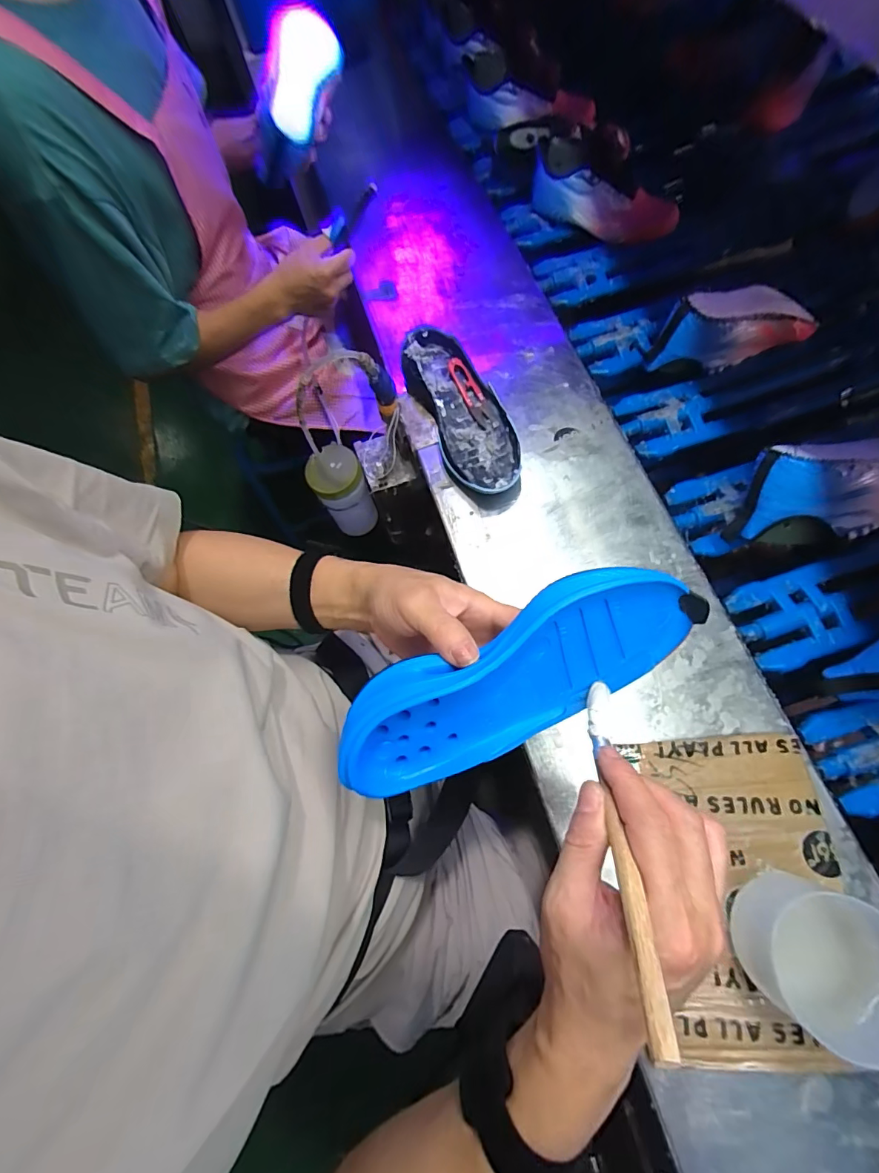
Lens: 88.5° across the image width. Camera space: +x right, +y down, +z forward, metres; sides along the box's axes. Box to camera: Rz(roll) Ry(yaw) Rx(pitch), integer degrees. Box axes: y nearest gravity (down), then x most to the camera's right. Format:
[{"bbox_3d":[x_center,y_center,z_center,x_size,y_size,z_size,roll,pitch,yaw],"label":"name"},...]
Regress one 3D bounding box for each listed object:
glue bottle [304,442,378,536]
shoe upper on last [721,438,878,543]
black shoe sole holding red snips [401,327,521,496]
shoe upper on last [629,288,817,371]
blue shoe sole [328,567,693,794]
[{"bbox_3d":[-0.140,-0.139,0.672,0.074,0.123,0.080,-3,72,8],"label":"glue bottle"},{"bbox_3d":[0.432,-0.107,0.473,0.241,0.101,0.092,-15,71,5],"label":"shoe upper on last"},{"bbox_3d":[0.028,-0.212,0.543,0.093,0.045,0.238,-23,70,0],"label":"black shoe sole holding red snips"},{"bbox_3d":[0.369,-0.331,0.569,0.211,0.096,0.074,-11,71,4],"label":"shoe upper on last"},{"bbox_3d":[0.048,0.061,0.296,0.232,0.093,0.040,-27,29,-2],"label":"blue shoe sole"}]

